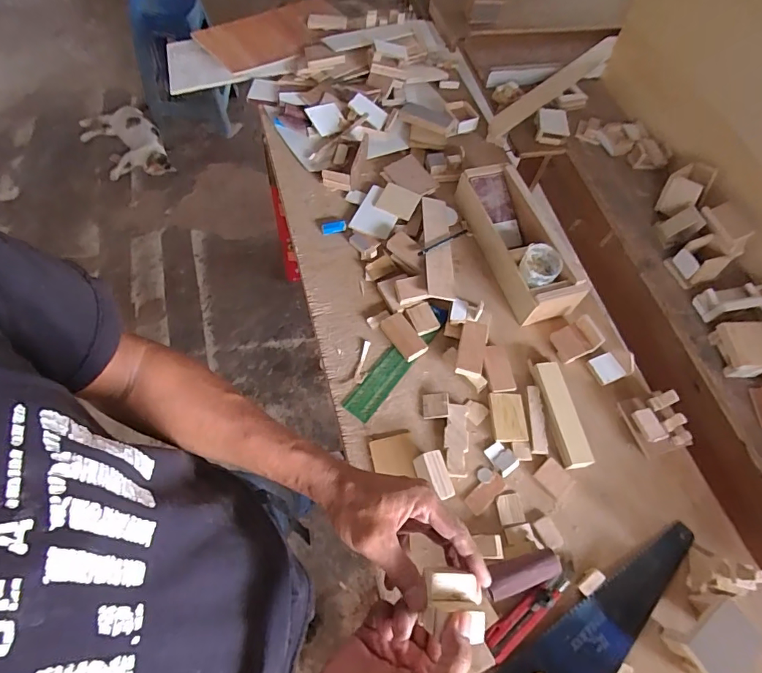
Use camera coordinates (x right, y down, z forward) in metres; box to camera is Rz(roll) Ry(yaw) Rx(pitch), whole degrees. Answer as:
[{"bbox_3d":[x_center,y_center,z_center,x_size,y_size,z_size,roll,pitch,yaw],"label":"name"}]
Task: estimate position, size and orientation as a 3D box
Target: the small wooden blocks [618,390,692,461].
[{"bbox_3d":[0.437,0.137,0.693,0.072,0.050,0.095,-12,63,-10],"label":"small wooden blocks"}]

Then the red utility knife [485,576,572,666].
[{"bbox_3d":[0.193,0.362,0.569,0.139,0.019,0.030,-33,68,-20],"label":"red utility knife"}]

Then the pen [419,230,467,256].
[{"bbox_3d":[0.122,-0.179,0.822,0.140,0.012,0.012,-31,67,-34],"label":"pen"}]

